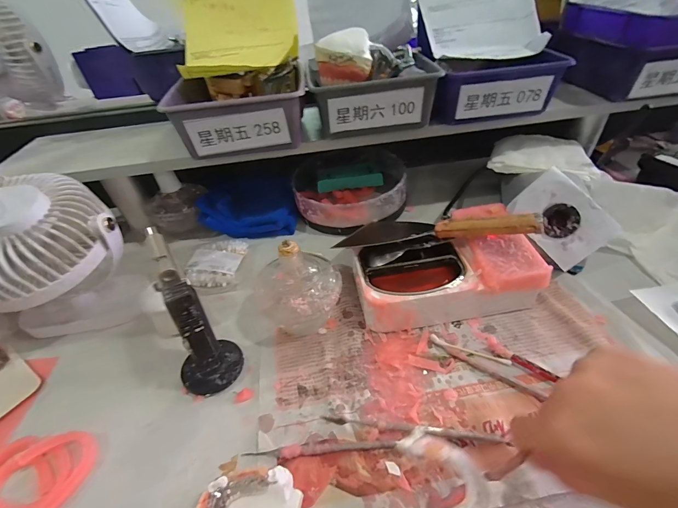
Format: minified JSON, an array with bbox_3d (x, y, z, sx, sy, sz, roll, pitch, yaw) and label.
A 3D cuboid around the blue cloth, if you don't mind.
[{"bbox_3d":[-0.135,-0.068,0.482,0.135,0.063,0.078,-7,43,-1],"label":"blue cloth"}]

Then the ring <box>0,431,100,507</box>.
[{"bbox_3d":[-0.247,0.177,0.263,0.076,0.017,0.058,-1,43,6],"label":"ring"}]

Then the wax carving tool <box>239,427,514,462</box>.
[{"bbox_3d":[0.030,0.160,0.271,0.216,0.010,0.014,-5,43,0],"label":"wax carving tool"}]

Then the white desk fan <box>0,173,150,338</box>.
[{"bbox_3d":[-0.300,0.013,0.345,0.117,0.162,0.137,23,50,28],"label":"white desk fan"}]

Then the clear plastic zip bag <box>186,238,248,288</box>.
[{"bbox_3d":[-0.163,0.009,0.434,0.061,0.024,0.085,-3,43,3],"label":"clear plastic zip bag"}]

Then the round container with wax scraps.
[{"bbox_3d":[0.018,-0.109,0.522,0.162,0.055,0.178,-3,43,3],"label":"round container with wax scraps"}]

